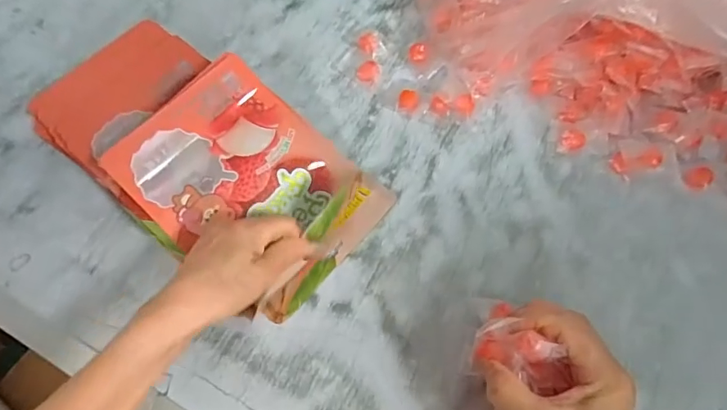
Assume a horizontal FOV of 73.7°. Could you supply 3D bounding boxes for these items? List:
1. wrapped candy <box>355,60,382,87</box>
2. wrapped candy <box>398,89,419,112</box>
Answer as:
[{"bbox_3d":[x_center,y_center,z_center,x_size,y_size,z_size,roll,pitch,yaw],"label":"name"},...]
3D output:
[{"bbox_3d":[0.006,-0.139,0.509,0.023,0.015,0.019,27,68,16],"label":"wrapped candy"},{"bbox_3d":[0.045,-0.104,0.489,0.020,0.012,0.021,-1,64,3],"label":"wrapped candy"}]

